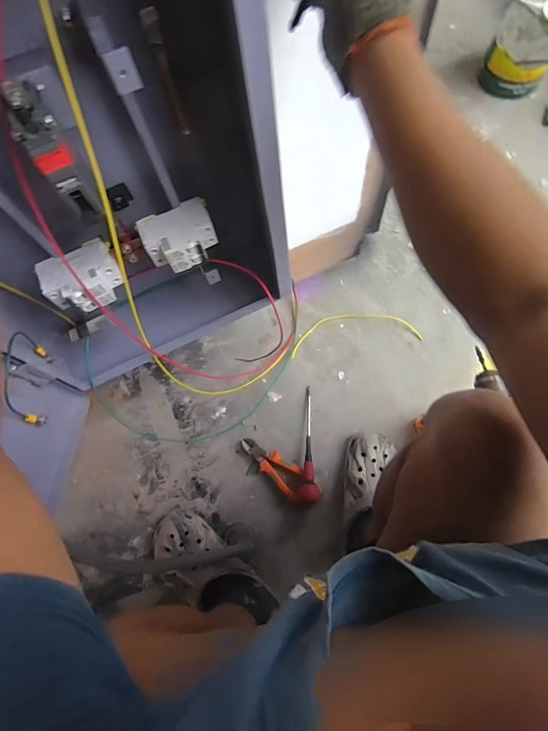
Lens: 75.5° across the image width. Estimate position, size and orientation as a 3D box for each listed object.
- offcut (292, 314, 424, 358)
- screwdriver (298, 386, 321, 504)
[{"bbox_3d":[0.174,-0.074,0.763,0.277,0.009,0.081,-7,76,-1],"label":"offcut"},{"bbox_3d":[0.061,0.150,0.687,0.038,0.040,0.218,-3,76,0],"label":"screwdriver"}]

